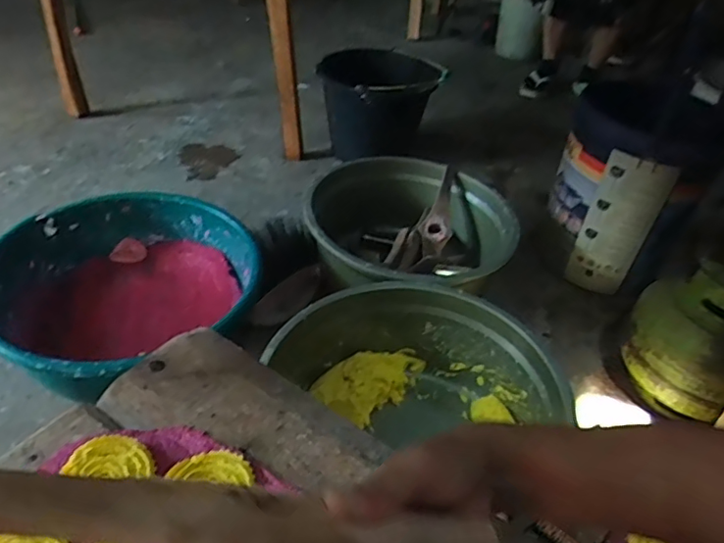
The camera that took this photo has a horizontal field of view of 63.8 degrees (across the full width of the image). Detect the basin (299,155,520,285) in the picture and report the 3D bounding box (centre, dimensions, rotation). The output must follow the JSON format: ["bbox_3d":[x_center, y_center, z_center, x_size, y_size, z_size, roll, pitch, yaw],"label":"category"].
[{"bbox_3d":[0.092,-0.057,1.193,0.396,0.183,0.429,6,39,0],"label":"basin"}]

